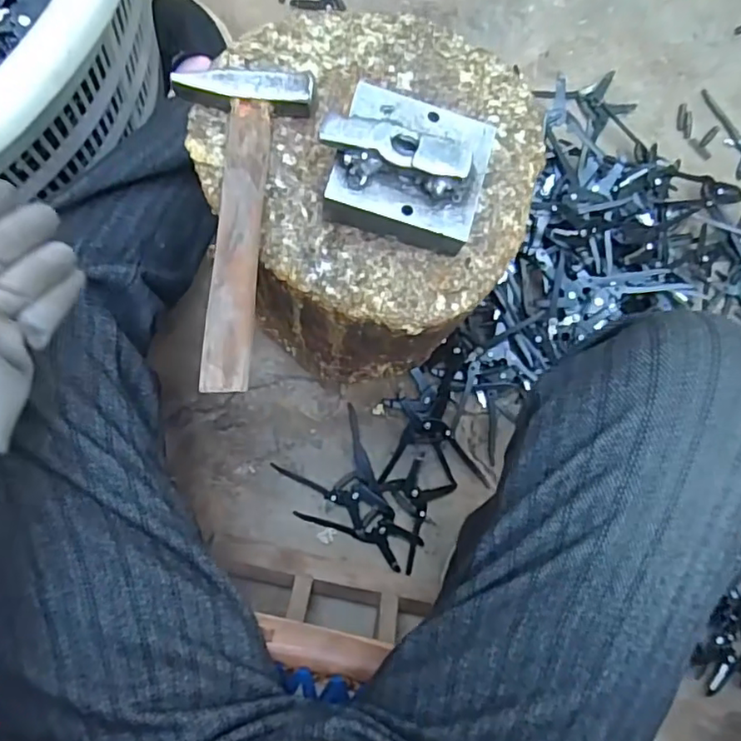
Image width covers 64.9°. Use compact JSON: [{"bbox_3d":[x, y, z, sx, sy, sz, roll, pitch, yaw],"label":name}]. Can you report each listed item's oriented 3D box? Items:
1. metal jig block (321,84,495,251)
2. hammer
[{"bbox_3d":[0.022,-0.130,0.365,0.104,0.048,0.086,16,80,-4],"label":"metal jig block"},{"bbox_3d":[-0.084,-0.090,0.366,0.082,0.020,0.207,2,81,-6],"label":"hammer"}]

